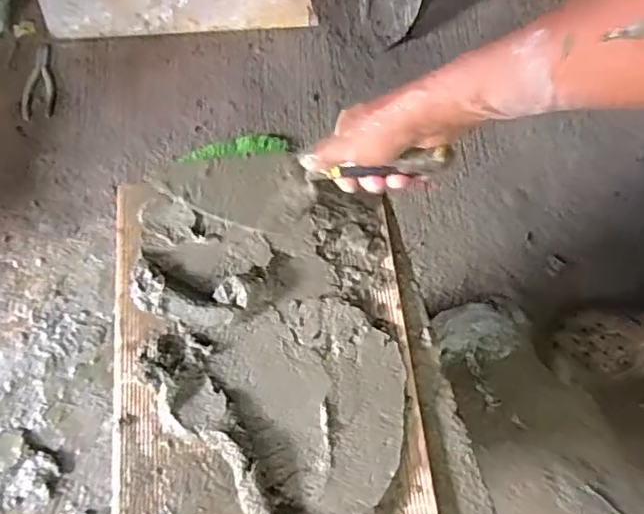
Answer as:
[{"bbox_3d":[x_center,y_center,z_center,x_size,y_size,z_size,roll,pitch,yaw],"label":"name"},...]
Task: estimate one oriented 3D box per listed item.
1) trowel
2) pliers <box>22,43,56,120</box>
[{"bbox_3d":[-0.026,-0.076,0.558,0.307,0.059,0.094,2,67,28],"label":"trowel"},{"bbox_3d":[-0.568,-0.354,1.129,0.061,0.011,0.171,-9,69,-2],"label":"pliers"}]

